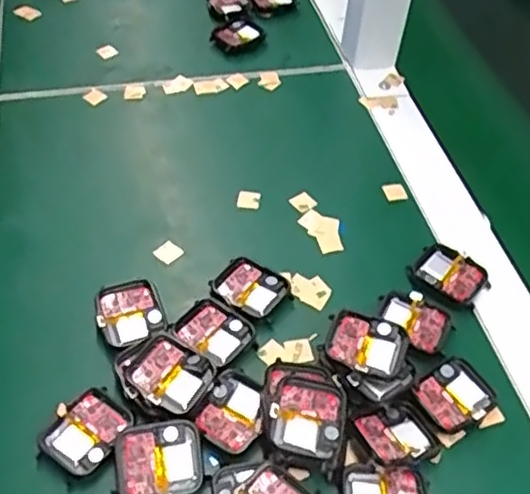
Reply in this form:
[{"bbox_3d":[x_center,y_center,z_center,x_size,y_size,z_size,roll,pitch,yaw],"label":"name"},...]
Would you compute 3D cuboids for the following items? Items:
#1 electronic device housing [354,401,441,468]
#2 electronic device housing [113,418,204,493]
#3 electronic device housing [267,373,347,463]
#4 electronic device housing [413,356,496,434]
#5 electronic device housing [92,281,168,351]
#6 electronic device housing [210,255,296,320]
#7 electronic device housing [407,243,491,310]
[{"bbox_3d":[0.072,0.098,0.348,0.040,0.014,0.035,-17,53,-18],"label":"electronic device housing"},{"bbox_3d":[-0.054,0.109,0.333,0.043,0.010,0.037,-8,75,-12],"label":"electronic device housing"},{"bbox_3d":[0.022,0.085,0.340,0.038,0.006,0.044,20,53,4],"label":"electronic device housing"},{"bbox_3d":[0.106,0.083,0.370,0.040,0.006,0.035,-25,55,-24],"label":"electronic device housing"},{"bbox_3d":[-0.081,0.041,0.397,0.038,0.014,0.043,-18,53,-19],"label":"electronic device housing"},{"bbox_3d":[-0.008,0.025,0.416,0.044,0.007,0.038,34,55,23],"label":"electronic device housing"},{"bbox_3d":[0.120,0.018,0.428,0.046,0.007,0.038,34,55,23],"label":"electronic device housing"}]

